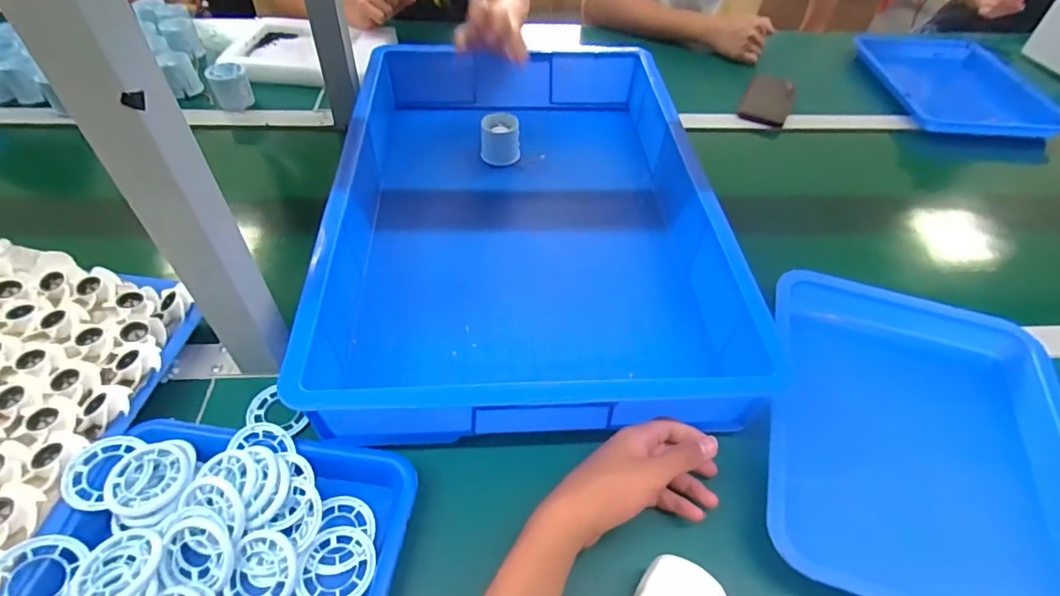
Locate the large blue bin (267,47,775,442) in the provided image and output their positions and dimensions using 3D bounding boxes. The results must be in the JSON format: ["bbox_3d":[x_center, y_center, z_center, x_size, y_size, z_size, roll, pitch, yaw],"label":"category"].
[{"bbox_3d":[-0.009,-0.123,0.635,0.403,0.111,0.580,-2,50,-4],"label":"large blue bin"}]

